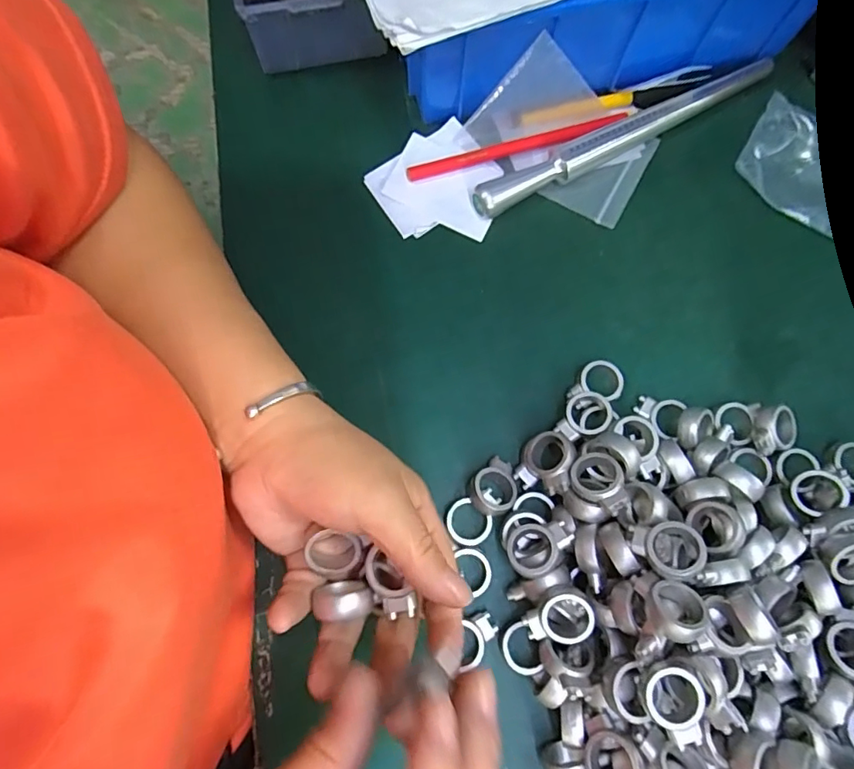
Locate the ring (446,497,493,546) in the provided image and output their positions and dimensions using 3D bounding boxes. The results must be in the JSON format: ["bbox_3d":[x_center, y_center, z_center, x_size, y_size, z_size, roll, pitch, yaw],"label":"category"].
[{"bbox_3d":[0.023,0.078,0.286,0.025,0.005,0.023,0,75,-2],"label":"ring"}]

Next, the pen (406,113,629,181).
[{"bbox_3d":[0.060,-0.159,0.344,0.150,0.012,0.012,-17,76,-6],"label":"pen"}]

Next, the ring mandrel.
[{"bbox_3d":[0.134,-0.168,0.345,0.232,0.022,0.020,-28,78,-8],"label":"ring mandrel"}]

